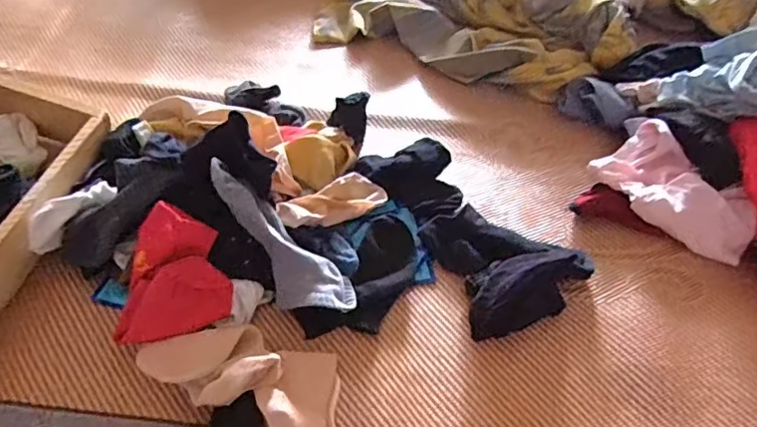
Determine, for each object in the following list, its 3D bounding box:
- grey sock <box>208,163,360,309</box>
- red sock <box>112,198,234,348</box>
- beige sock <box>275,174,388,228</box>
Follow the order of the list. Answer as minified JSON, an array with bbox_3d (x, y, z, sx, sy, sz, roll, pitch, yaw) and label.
[{"bbox_3d":[-0.098,0.027,0.541,0.061,0.051,0.190,-39,87,-29],"label":"grey sock"},{"bbox_3d":[-0.184,0.062,0.528,0.092,0.018,0.123,16,75,-25],"label":"red sock"},{"bbox_3d":[-0.047,-0.010,0.606,0.121,0.029,0.042,-25,54,-24],"label":"beige sock"}]

